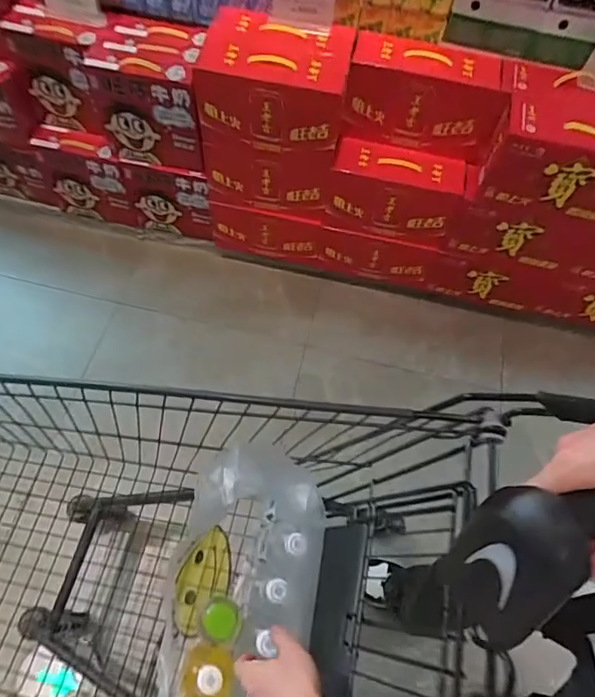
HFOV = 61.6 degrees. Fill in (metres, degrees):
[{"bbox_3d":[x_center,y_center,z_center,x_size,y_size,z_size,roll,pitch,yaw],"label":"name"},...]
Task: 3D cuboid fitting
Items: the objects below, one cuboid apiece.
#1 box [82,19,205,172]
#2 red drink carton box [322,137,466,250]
[{"bbox_3d":[-0.348,-0.620,1.240,0.254,0.268,0.160,11,63,3],"label":"box"},{"bbox_3d":[0.248,-0.401,1.309,0.325,0.211,0.108,13,63,4],"label":"red drink carton box"}]

